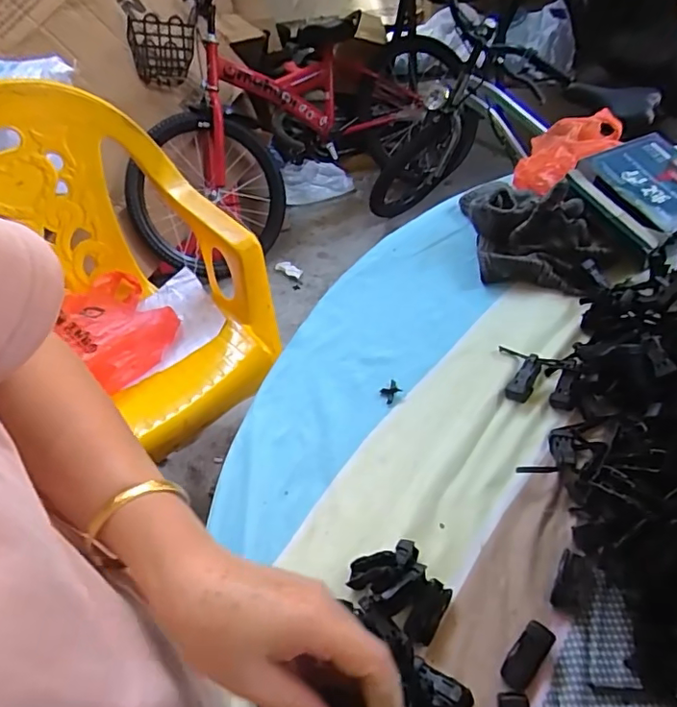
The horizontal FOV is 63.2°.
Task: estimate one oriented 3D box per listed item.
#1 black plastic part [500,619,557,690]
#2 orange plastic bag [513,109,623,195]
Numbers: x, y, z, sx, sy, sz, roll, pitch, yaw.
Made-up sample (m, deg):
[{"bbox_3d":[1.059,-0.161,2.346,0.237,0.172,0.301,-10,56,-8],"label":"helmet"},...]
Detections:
[{"bbox_3d":[0.137,0.218,0.397,0.022,0.013,0.048,35,63,26],"label":"black plastic part"},{"bbox_3d":[0.288,-0.271,0.717,0.091,0.048,0.199,34,63,25],"label":"orange plastic bag"}]

